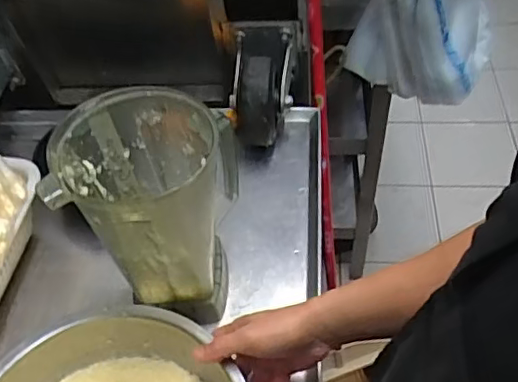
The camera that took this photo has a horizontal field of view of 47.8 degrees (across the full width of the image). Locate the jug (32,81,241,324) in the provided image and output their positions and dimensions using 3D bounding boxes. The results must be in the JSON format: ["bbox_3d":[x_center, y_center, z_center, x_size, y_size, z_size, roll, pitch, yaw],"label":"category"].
[{"bbox_3d":[-0.105,0.031,0.629,0.144,0.249,0.154,1,49,6],"label":"jug"}]

